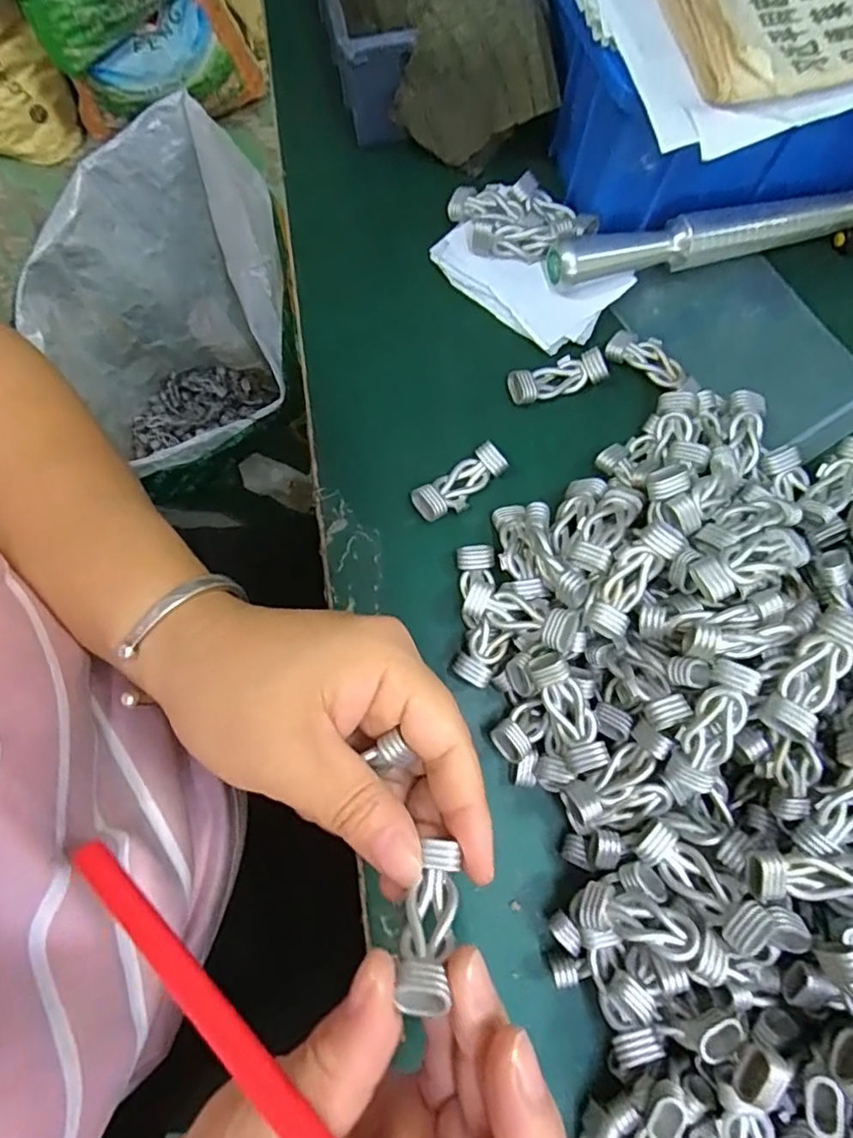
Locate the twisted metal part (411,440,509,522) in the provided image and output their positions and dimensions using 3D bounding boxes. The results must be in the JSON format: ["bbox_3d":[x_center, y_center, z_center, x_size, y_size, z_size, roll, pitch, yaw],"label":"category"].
[{"bbox_3d":[0.015,-0.037,0.263,0.044,0.009,0.016,-35,79,-9],"label":"twisted metal part"}]

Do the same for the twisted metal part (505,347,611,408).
[{"bbox_3d":[0.059,-0.088,0.274,0.044,0.010,0.017,-16,77,-5],"label":"twisted metal part"}]

